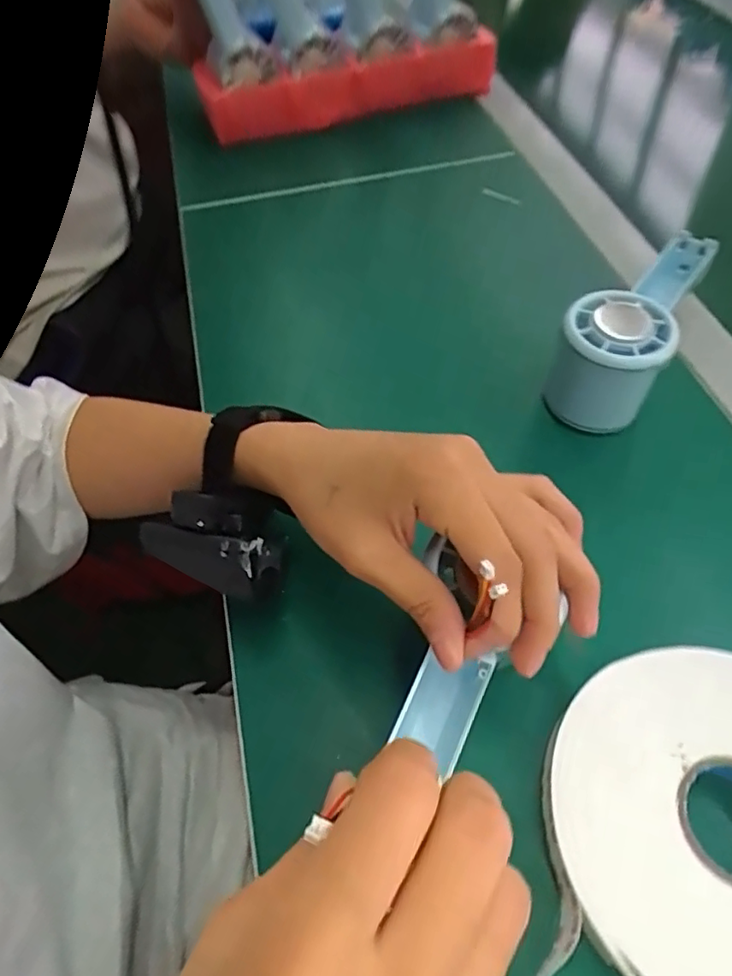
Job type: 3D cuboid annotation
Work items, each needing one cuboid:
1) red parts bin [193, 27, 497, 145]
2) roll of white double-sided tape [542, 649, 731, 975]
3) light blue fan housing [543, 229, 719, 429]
[{"bbox_3d":[-0.013,-0.377,0.559,0.285,0.043,0.075,-11,55,-7],"label":"red parts bin"},{"bbox_3d":[0.132,0.126,0.220,0.125,0.029,0.119,0,55,1],"label":"roll of white double-sided tape"},{"bbox_3d":[0.164,-0.106,0.356,0.051,0.059,0.158,27,60,19],"label":"light blue fan housing"}]

